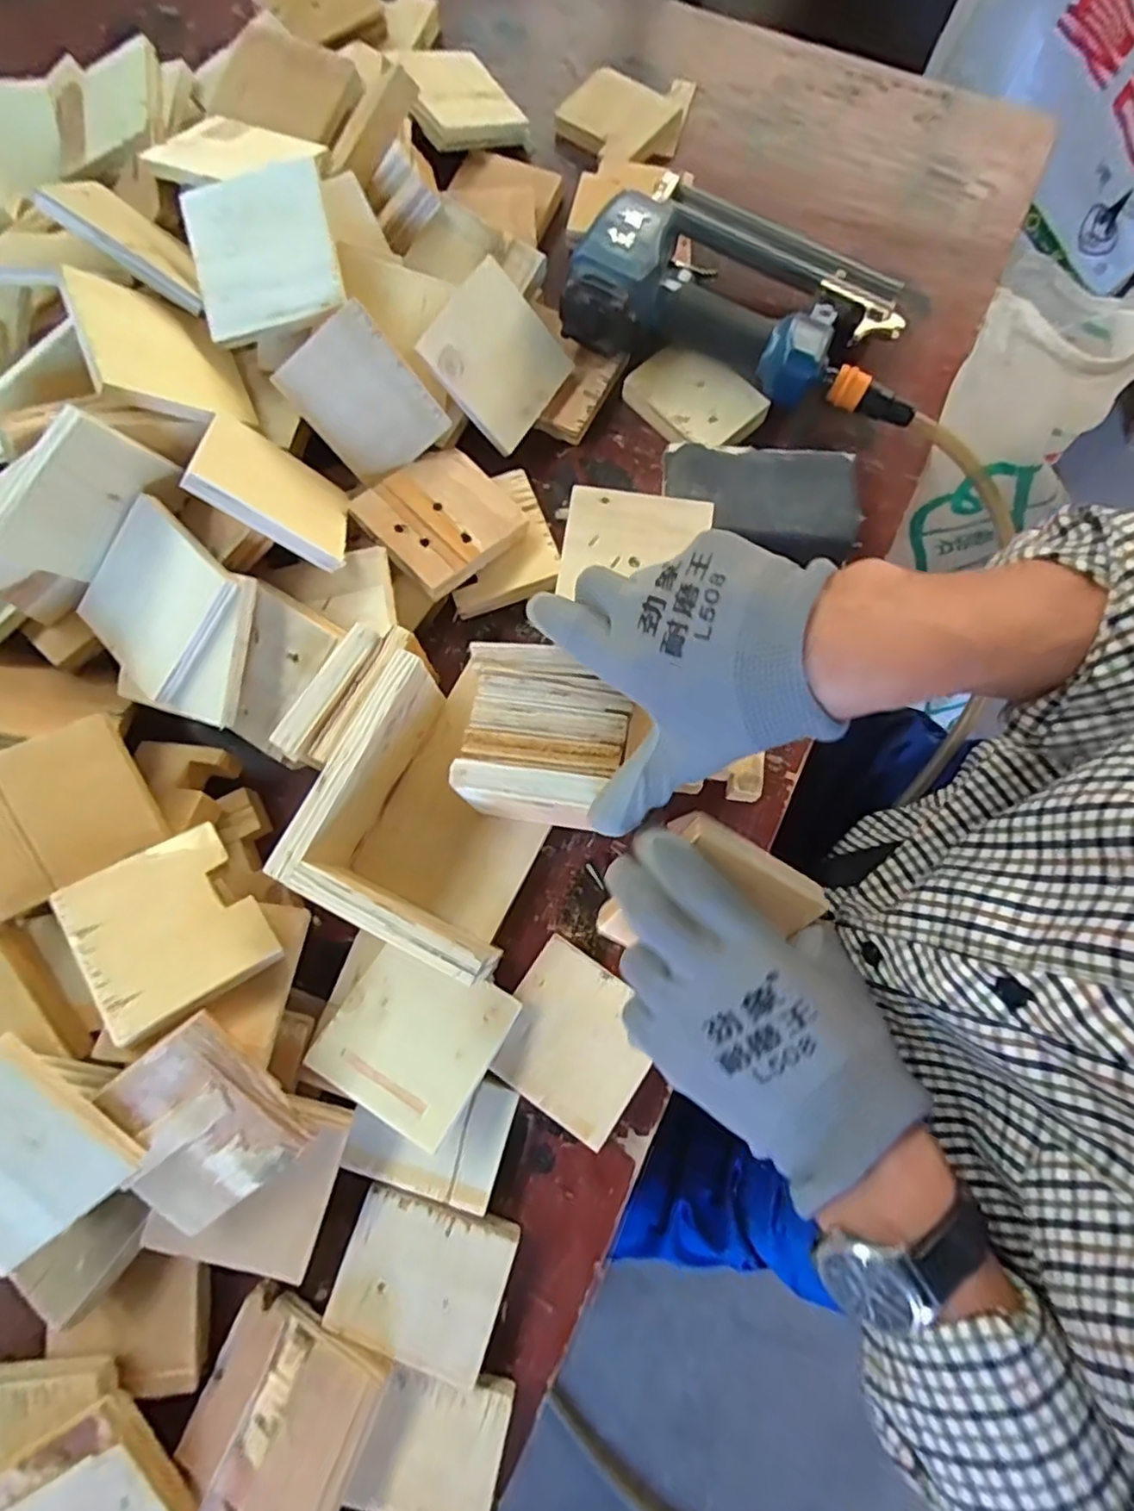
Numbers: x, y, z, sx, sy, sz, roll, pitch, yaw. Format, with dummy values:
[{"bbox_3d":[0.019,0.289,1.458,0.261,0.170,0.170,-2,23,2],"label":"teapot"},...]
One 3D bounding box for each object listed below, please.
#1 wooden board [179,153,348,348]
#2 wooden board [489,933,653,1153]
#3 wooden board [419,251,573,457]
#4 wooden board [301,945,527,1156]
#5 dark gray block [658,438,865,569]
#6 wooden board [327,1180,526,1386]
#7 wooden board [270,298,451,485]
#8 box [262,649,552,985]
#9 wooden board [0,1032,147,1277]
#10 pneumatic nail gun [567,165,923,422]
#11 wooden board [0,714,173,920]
[{"bbox_3d":[-0.194,-0.321,0.422,0.088,0.008,0.095,-13,94,-1],"label":"wooden board"},{"bbox_3d":[0.005,0.170,0.398,0.089,0.012,0.085,34,78,9],"label":"wooden board"},{"bbox_3d":[-0.048,-0.284,0.474,0.091,0.007,0.091,40,77,-32],"label":"wooden board"},{"bbox_3d":[-0.088,0.161,0.384,0.091,0.006,0.087,26,64,14],"label":"wooden board"},{"bbox_3d":[0.136,-0.182,0.467,0.136,0.019,0.083,10,76,3],"label":"dark gray block"},{"bbox_3d":[-0.081,0.294,0.369,0.090,0.009,0.078,18,76,5],"label":"wooden board"},{"bbox_3d":[-0.133,-0.232,0.435,0.073,0.089,0.009,-36,39,11],"label":"wooden board"},{"bbox_3d":[-0.072,0.033,0.402,0.131,0.089,0.151,26,77,7],"label":"box"},{"bbox_3d":[-0.270,0.193,0.317,0.091,0.007,0.089,-39,101,-1],"label":"wooden board"},{"bbox_3d":[0.142,-0.350,0.484,0.262,0.048,0.143,17,76,5],"label":"pneumatic nail gun"},{"bbox_3d":[-0.285,0.031,0.370,0.089,0.010,0.081,-27,93,-17],"label":"wooden board"}]

